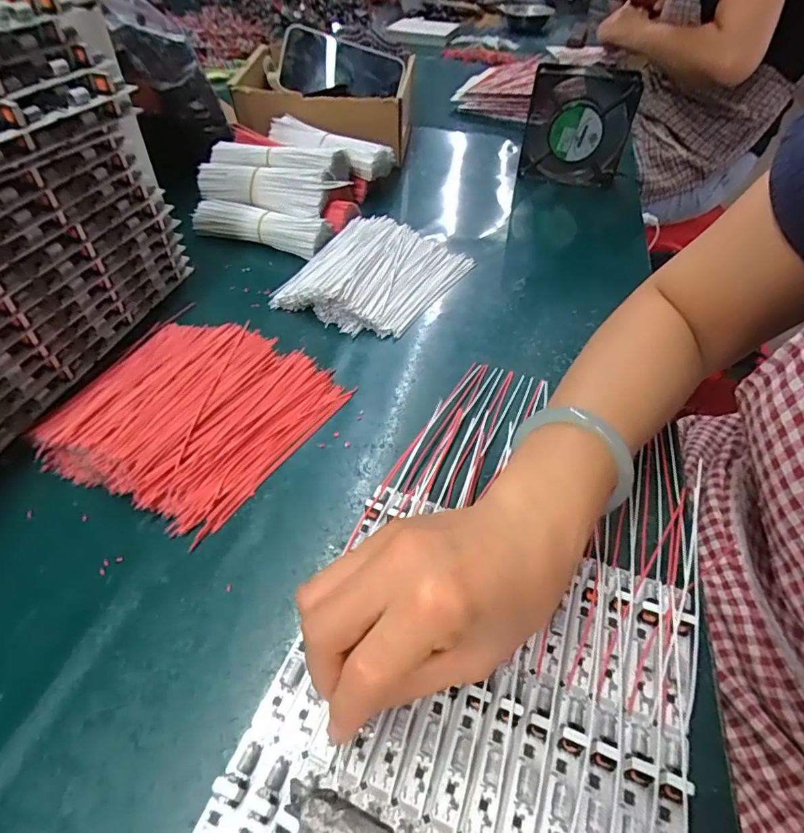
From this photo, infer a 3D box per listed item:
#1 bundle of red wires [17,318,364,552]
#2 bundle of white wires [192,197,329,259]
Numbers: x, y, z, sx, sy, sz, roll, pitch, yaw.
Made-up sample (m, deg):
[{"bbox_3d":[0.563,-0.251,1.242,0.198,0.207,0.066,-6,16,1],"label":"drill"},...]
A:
[{"bbox_3d":[-0.160,-0.012,0.357,0.183,0.026,0.158,20,51,16],"label":"bundle of red wires"},{"bbox_3d":[-0.152,-0.204,0.525,0.156,0.034,0.042,16,49,13],"label":"bundle of white wires"}]

